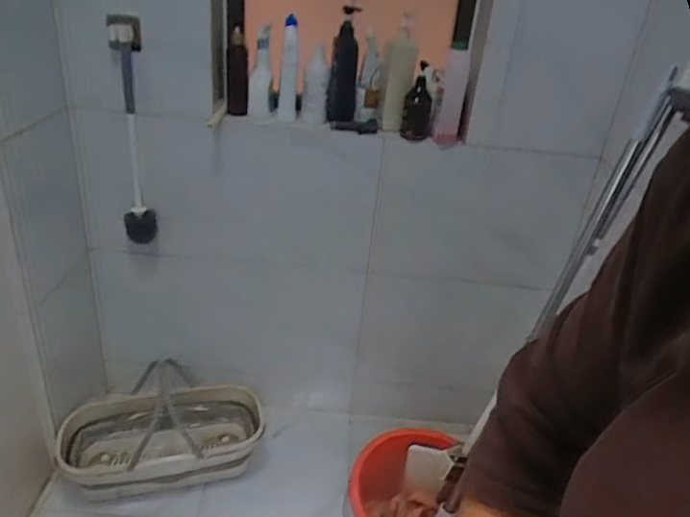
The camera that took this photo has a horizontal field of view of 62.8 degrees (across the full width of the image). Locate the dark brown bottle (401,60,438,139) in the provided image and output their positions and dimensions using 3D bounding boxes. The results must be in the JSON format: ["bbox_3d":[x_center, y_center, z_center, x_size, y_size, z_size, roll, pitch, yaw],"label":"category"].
[{"bbox_3d":[0.179,-0.373,1.346,0.071,0.167,0.064,9,26,4],"label":"dark brown bottle"}]

